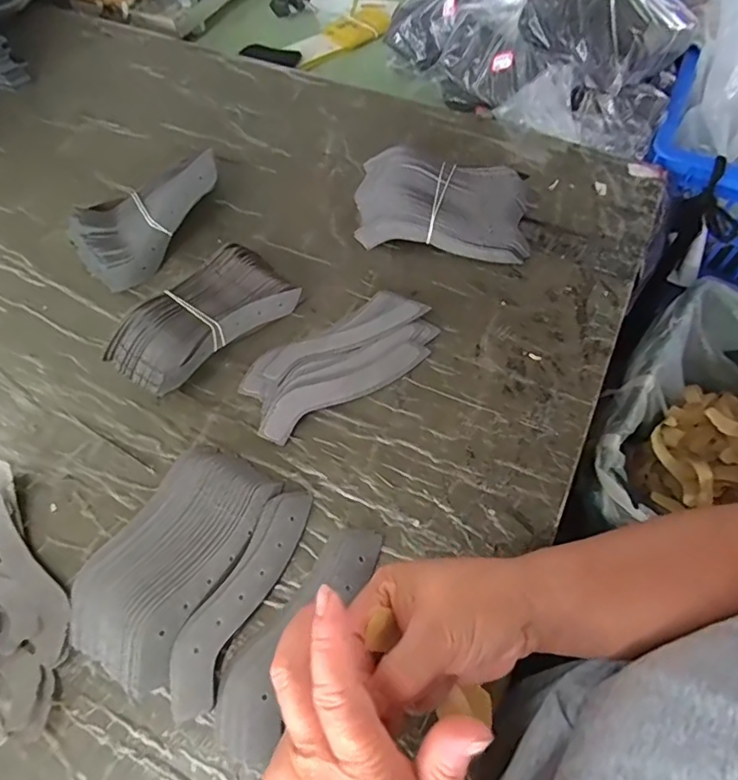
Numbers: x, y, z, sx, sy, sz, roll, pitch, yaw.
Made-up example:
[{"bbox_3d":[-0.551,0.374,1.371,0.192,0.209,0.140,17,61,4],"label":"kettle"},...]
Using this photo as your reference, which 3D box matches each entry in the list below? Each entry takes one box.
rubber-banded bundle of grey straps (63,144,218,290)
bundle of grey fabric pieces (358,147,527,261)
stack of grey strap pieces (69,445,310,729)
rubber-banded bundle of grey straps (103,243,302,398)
[{"bbox_3d":[-0.241,-0.191,0.562,0.099,0.056,0.168,31,67,17],"label":"rubber-banded bundle of grey straps"},{"bbox_3d":[0.078,-0.195,0.555,0.174,0.050,0.115,8,62,6],"label":"bundle of grey fabric pieces"},{"bbox_3d":[-0.139,0.129,0.401,0.130,0.029,0.172,27,65,15],"label":"stack of grey strap pieces"},{"bbox_3d":[-0.157,-0.070,0.503,0.095,0.038,0.175,38,69,20],"label":"rubber-banded bundle of grey straps"}]

